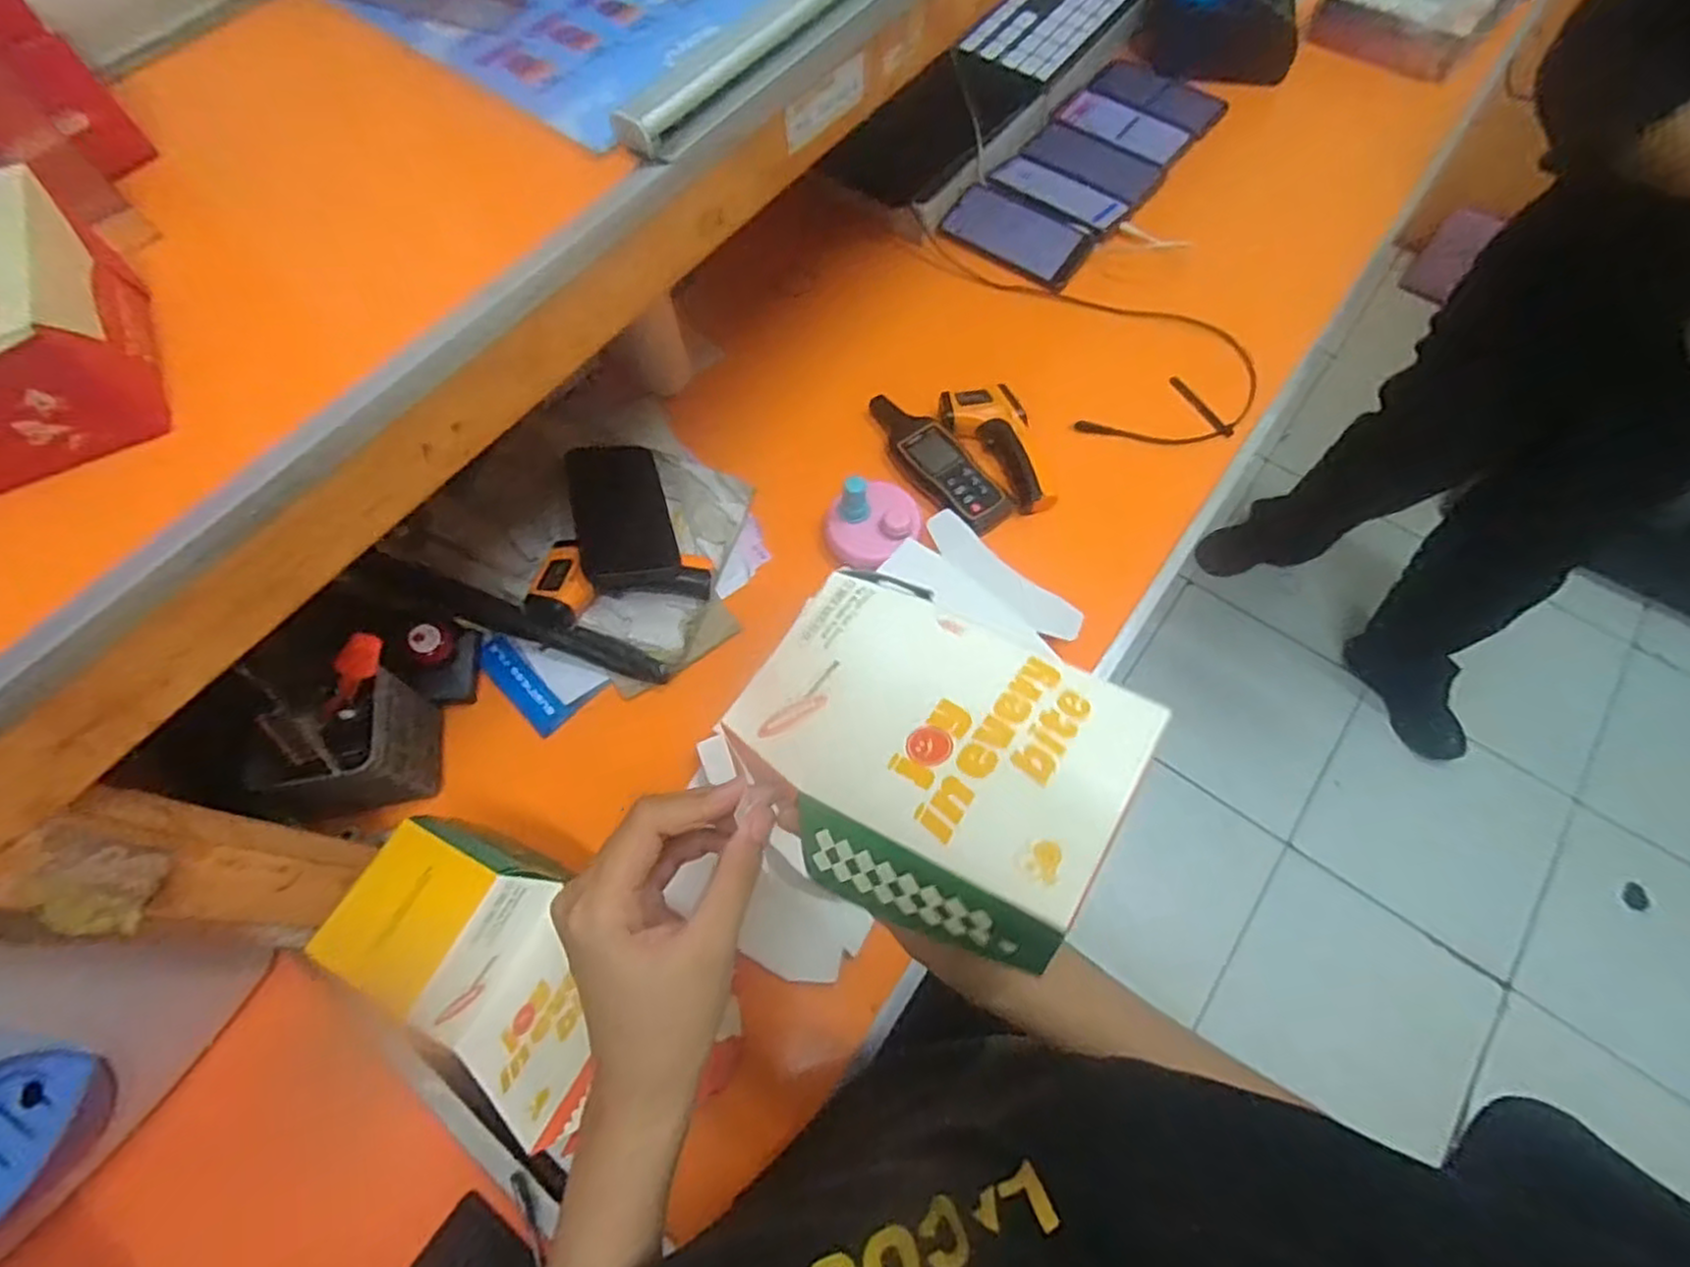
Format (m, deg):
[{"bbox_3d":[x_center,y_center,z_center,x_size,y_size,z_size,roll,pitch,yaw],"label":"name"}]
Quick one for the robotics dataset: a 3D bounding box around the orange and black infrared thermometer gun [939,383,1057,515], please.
[{"bbox_3d":[0.156,-0.185,0.741,0.077,0.035,0.147,-20,66,-8],"label":"orange and black infrared thermometer gun"}]

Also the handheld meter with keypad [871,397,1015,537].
[{"bbox_3d":[0.088,-0.175,0.734,0.064,0.024,0.183,-35,69,-14],"label":"handheld meter with keypad"}]

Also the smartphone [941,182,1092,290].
[{"bbox_3d":[0.201,-0.474,0.871,0.168,0.013,0.081,40,72,17],"label":"smartphone"}]

